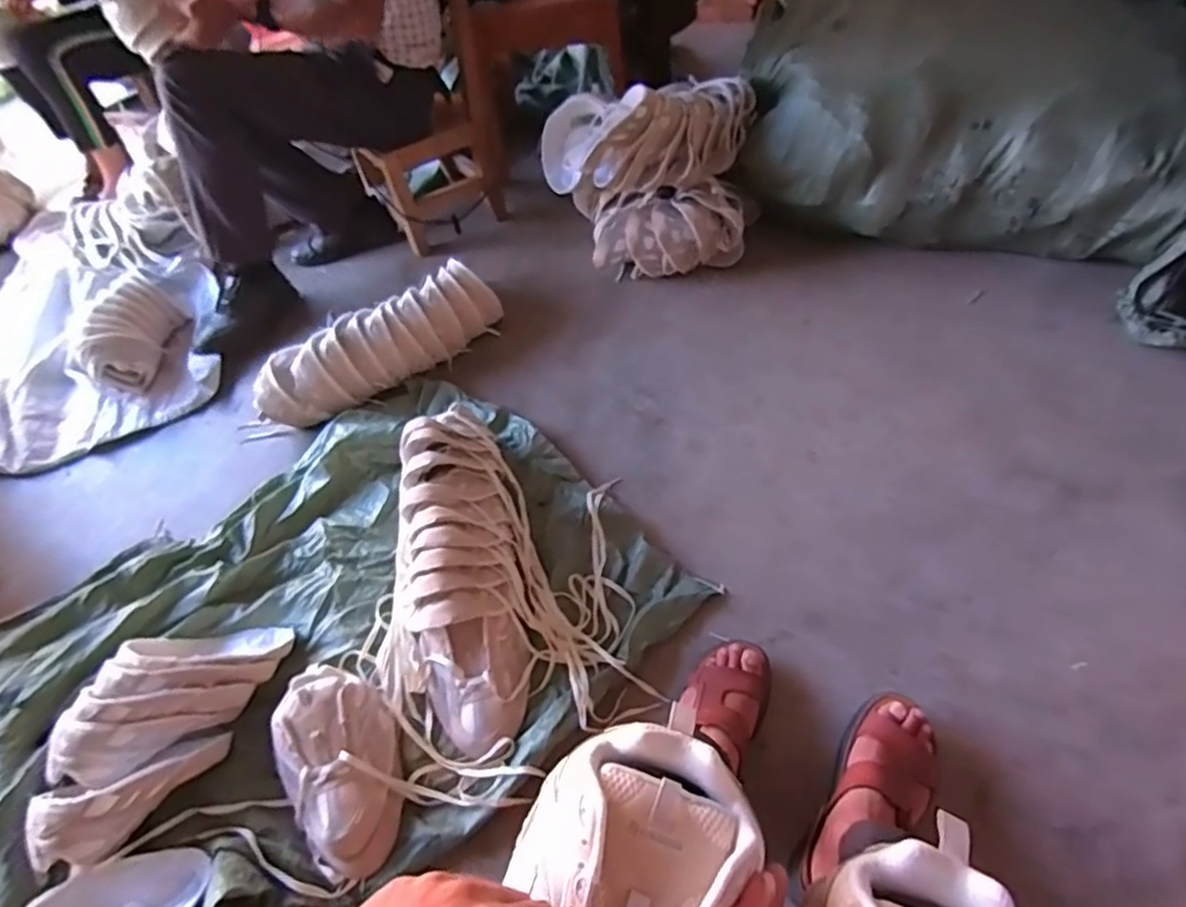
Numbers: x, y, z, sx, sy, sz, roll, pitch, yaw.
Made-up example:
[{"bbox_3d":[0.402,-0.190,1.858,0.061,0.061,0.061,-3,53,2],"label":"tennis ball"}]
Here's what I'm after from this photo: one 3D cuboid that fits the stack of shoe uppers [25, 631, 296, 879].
[{"bbox_3d":[-0.591,0.360,0.894,0.178,0.136,0.352,12,52,15],"label":"stack of shoe uppers"}]

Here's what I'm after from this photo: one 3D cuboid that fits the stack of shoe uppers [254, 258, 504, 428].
[{"bbox_3d":[-0.434,-0.225,1.373,0.512,0.146,0.124,-38,56,-23],"label":"stack of shoe uppers"}]

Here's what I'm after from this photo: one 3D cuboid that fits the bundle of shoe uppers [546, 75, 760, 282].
[{"bbox_3d":[0.135,-0.609,1.493,0.475,0.366,0.288,-6,50,1],"label":"bundle of shoe uppers"}]

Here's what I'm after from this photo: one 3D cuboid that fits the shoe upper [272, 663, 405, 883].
[{"bbox_3d":[-0.333,0.394,0.853,0.144,0.090,0.251,-17,50,-8],"label":"shoe upper"}]

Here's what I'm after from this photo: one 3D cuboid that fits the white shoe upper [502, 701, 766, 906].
[{"bbox_3d":[0.004,0.254,0.364,0.125,0.058,0.232,19,62,20],"label":"white shoe upper"}]

